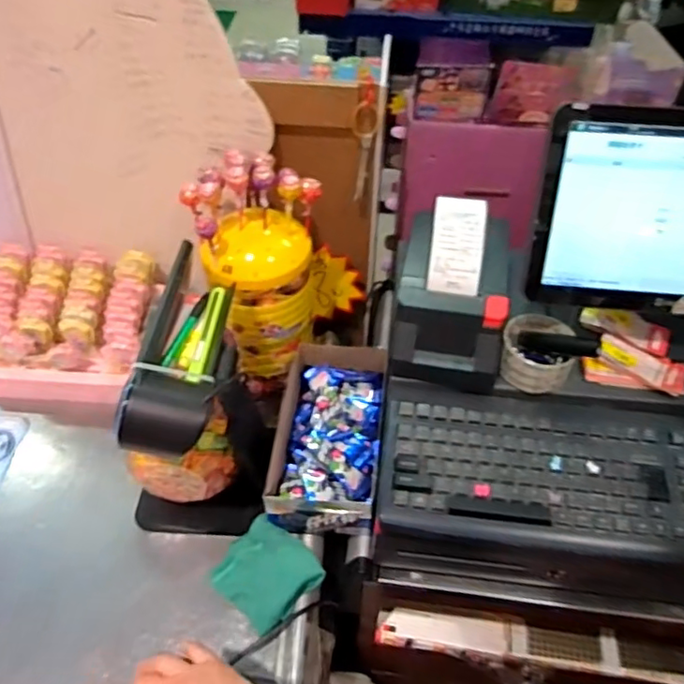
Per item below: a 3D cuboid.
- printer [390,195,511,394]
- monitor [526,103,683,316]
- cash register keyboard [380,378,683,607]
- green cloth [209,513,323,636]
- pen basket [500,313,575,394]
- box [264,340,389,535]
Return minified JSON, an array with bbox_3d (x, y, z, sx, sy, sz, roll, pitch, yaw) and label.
[{"bbox_3d":[0.127,-0.066,0.687,0.128,0.135,0.195,5,48,3],"label":"printer"},{"bbox_3d":[0.350,-0.125,0.597,0.296,0.201,0.029,4,20,3],"label":"monitor"},{"bbox_3d":[0.243,0.161,0.649,0.389,0.088,0.187,8,67,4],"label":"cash register keyboard"},{"bbox_3d":[-0.087,0.260,0.665,0.108,0.025,0.095,26,68,38],"label":"green cloth"},{"bbox_3d":[0.223,0.010,0.675,0.080,0.041,0.091,14,49,11],"label":"pen basket"},{"bbox_3d":[-0.013,0.114,0.753,0.127,0.067,0.253,7,48,5],"label":"box"}]

